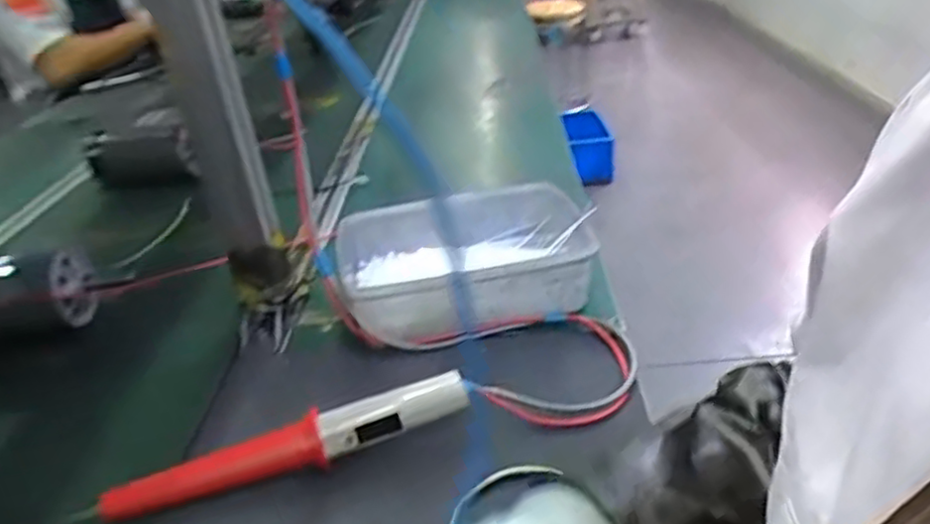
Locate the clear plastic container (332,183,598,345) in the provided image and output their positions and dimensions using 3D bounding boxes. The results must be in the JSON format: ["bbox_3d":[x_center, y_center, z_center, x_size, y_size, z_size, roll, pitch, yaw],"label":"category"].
[{"bbox_3d":[0.002,-0.001,0.644,0.223,0.067,0.151,-14,31,-10],"label":"clear plastic container"}]

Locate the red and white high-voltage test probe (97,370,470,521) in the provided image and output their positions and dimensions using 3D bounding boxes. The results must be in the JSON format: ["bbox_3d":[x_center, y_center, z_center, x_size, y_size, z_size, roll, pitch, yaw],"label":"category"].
[{"bbox_3d":[-0.118,0.130,0.480,0.246,0.036,0.028,-13,31,-8],"label":"red and white high-voltage test probe"}]

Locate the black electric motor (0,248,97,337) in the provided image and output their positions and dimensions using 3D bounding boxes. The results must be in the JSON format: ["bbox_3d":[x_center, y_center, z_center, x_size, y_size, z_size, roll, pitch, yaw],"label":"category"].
[{"bbox_3d":[-0.459,0.038,0.687,0.173,0.074,0.069,-13,31,-9],"label":"black electric motor"}]

